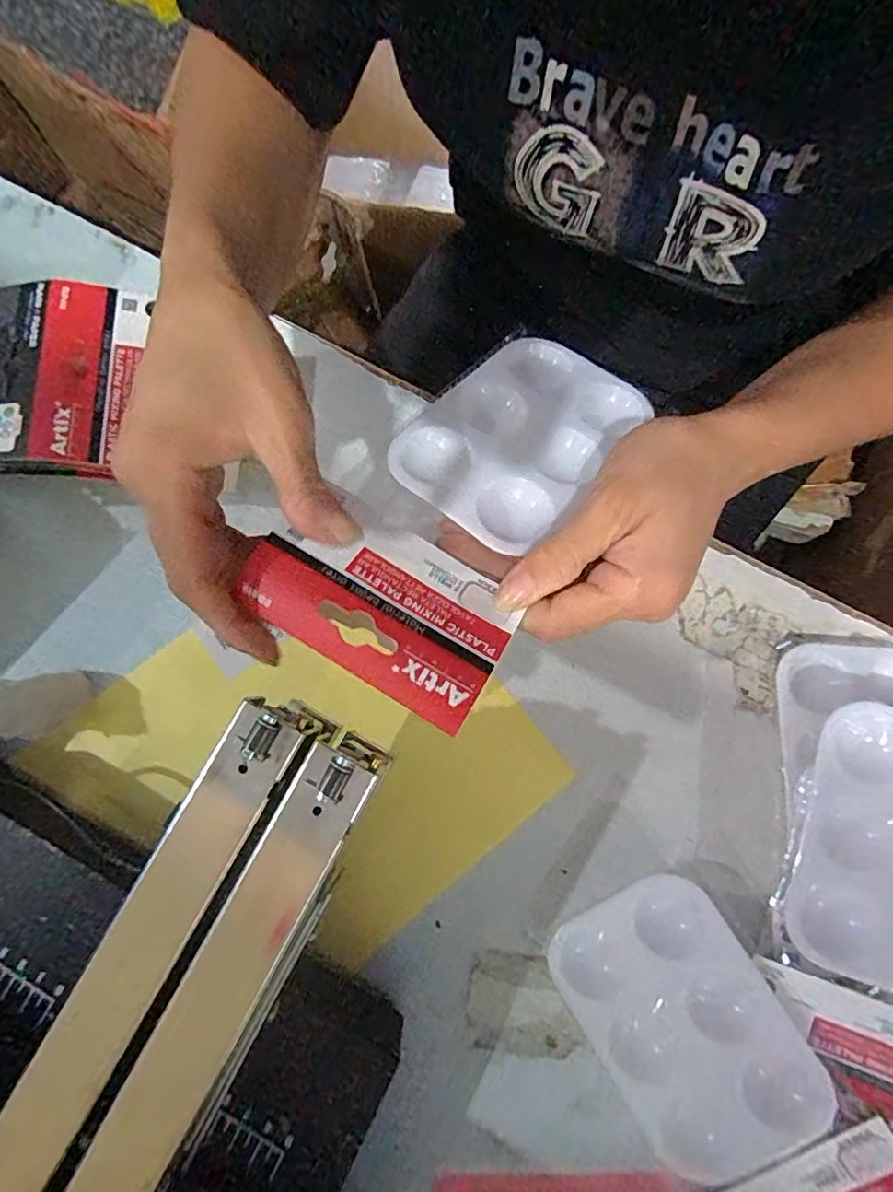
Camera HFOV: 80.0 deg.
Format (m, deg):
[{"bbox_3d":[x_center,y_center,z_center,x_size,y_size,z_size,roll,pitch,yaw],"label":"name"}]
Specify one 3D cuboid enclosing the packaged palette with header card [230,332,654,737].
[{"bbox_3d":[0.011,-0.047,0.234,0.093,0.015,0.190,32,64,7],"label":"packaged palette with header card"}]

